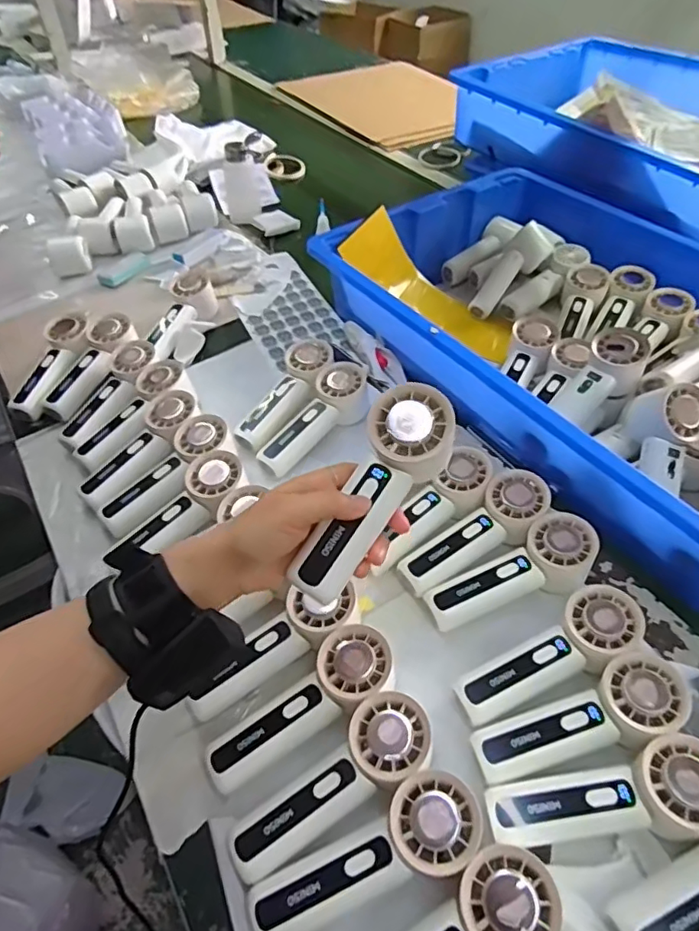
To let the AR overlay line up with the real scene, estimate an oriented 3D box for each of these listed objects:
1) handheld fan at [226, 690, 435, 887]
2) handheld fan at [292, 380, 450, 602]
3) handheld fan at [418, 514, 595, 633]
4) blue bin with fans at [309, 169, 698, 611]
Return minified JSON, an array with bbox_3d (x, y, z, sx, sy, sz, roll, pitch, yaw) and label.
[{"bbox_3d":[-0.010,0.220,0.390,0.153,0.028,0.055,-36,53,-9],"label":"handheld fan"},{"bbox_3d":[0.019,0.020,0.388,0.050,0.044,0.154,28,82,24],"label":"handheld fan"},{"bbox_3d":[0.142,0.098,0.495,0.153,0.037,0.059,-26,49,-3],"label":"handheld fan"},{"bbox_3d":[0.306,-0.172,0.717,0.448,0.109,0.639,-28,53,-22],"label":"blue bin with fans"}]

